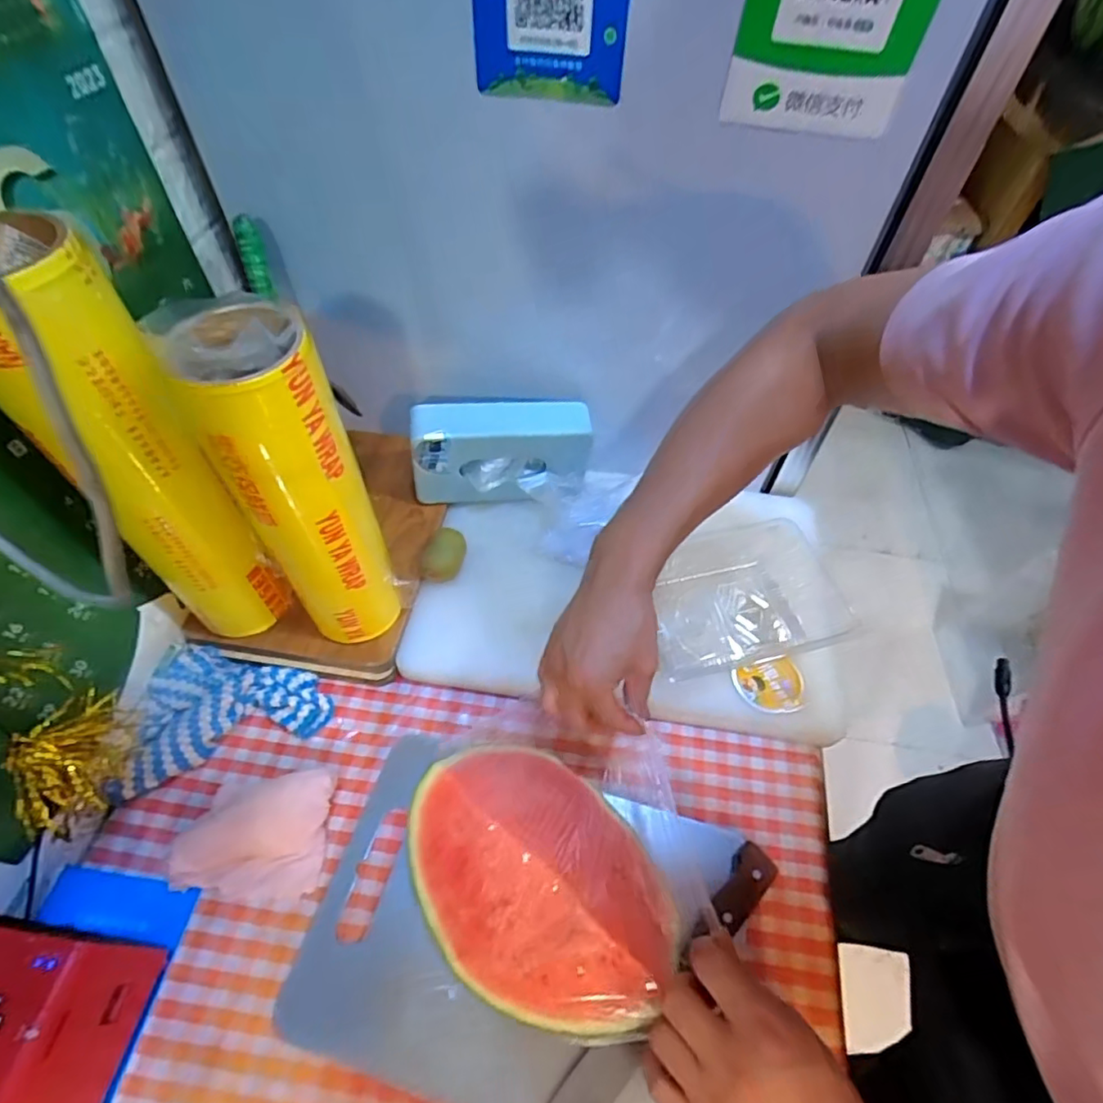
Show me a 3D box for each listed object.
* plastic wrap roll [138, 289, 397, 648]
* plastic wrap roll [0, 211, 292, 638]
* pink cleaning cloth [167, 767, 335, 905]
[{"bbox_3d":[-0.198,-0.040,0.468,0.078,0.317,0.085,1,54,-1],"label":"plastic wrap roll"},{"bbox_3d":[-0.315,-0.062,0.459,0.107,0.351,0.094,38,62,23],"label":"plastic wrap roll"},{"bbox_3d":[-0.253,0.239,0.497,0.115,0.033,0.099,3,54,0],"label":"pink cleaning cloth"}]

